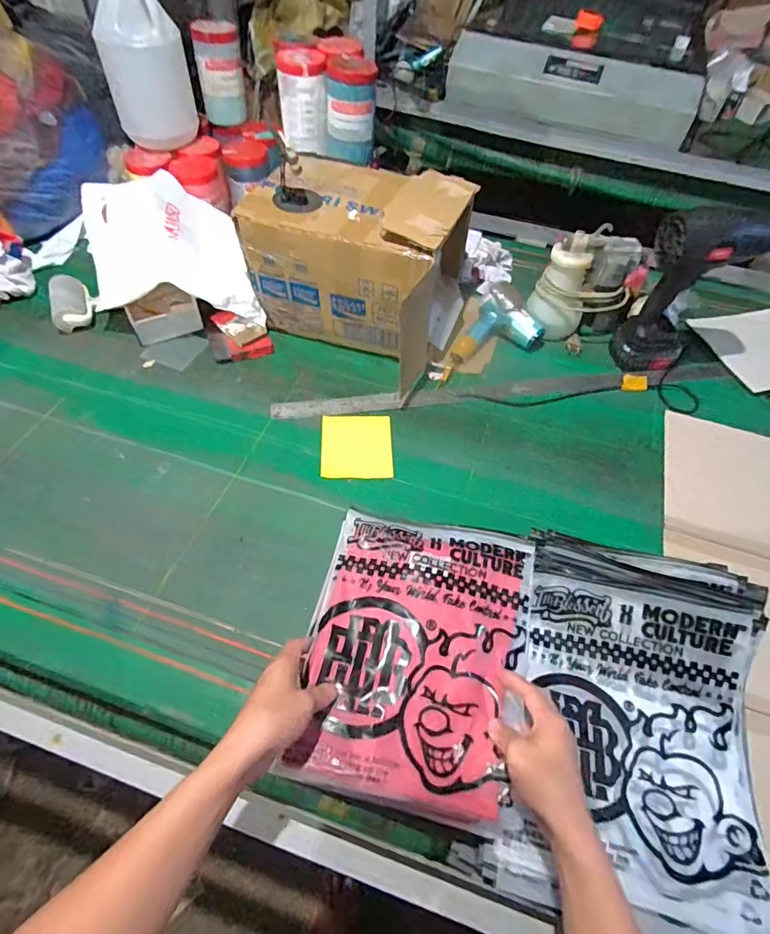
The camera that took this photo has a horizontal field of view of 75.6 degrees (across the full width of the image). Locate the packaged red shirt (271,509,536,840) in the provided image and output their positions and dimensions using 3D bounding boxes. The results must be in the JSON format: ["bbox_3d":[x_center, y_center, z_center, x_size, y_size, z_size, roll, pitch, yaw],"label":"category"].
[{"bbox_3d":[0.038,0.196,0.558,0.236,0.026,0.311,13,57,5],"label":"packaged red shirt"}]

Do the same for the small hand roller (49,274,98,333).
[{"bbox_3d":[-0.594,-0.314,0.943,0.079,0.053,0.119,-22,58,-17],"label":"small hand roller"}]

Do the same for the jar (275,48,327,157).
[{"bbox_3d":[-0.159,-0.713,0.974,0.092,0.141,0.100,-4,55,-7],"label":"jar"}]

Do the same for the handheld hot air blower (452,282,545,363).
[{"bbox_3d":[0.221,-0.254,0.932,0.133,0.065,0.192,28,58,17],"label":"handheld hot air blower"}]

